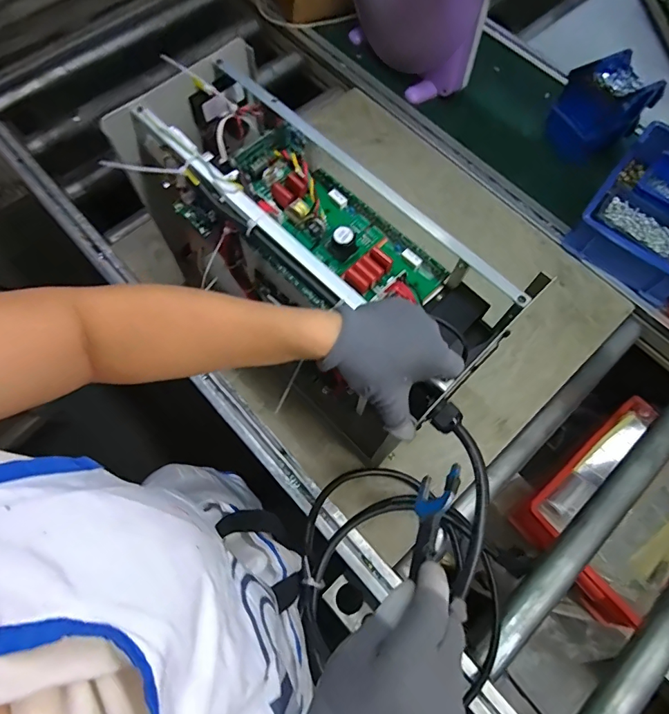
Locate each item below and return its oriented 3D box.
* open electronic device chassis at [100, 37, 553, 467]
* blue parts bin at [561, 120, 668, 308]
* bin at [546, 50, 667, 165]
[{"bbox_3d":[-0.039,-0.114,0.594,0.180,0.323,0.419,-42,75,-16],"label":"open electronic device chassis"},{"bbox_3d":[0.570,-0.258,0.779,0.208,0.081,0.280,38,73,13],"label":"blue parts bin"},{"bbox_3d":[0.494,-0.460,0.831,0.150,0.121,0.124,-35,73,-14],"label":"bin"}]

